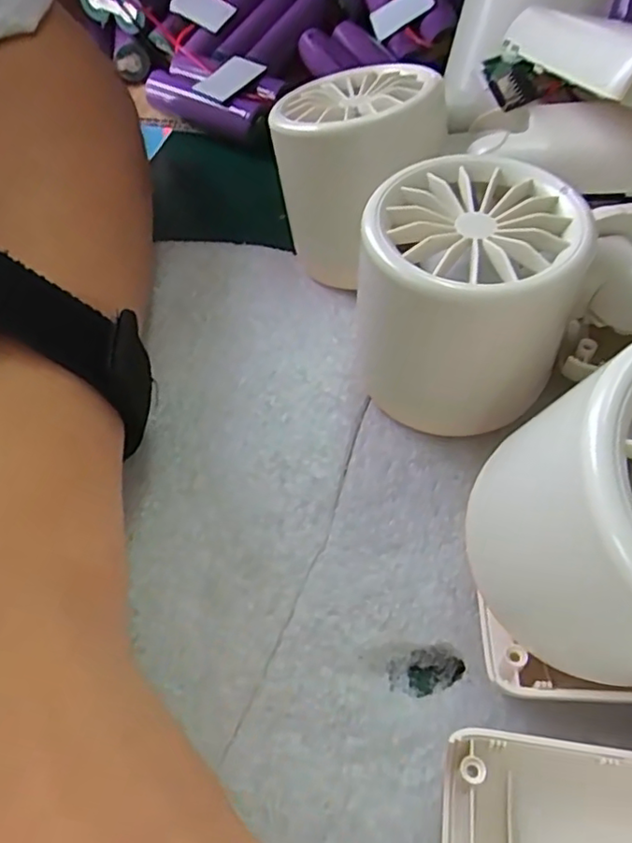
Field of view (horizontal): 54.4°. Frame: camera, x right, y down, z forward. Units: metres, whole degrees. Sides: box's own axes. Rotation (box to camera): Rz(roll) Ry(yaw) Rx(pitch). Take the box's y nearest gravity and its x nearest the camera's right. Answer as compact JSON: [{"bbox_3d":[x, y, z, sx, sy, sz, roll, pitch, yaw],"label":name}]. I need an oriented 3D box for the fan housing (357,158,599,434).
[{"bbox_3d":[0.038,-0.030,0.166,0.053,0.059,0.052,8,53,7],"label":"fan housing"}]

